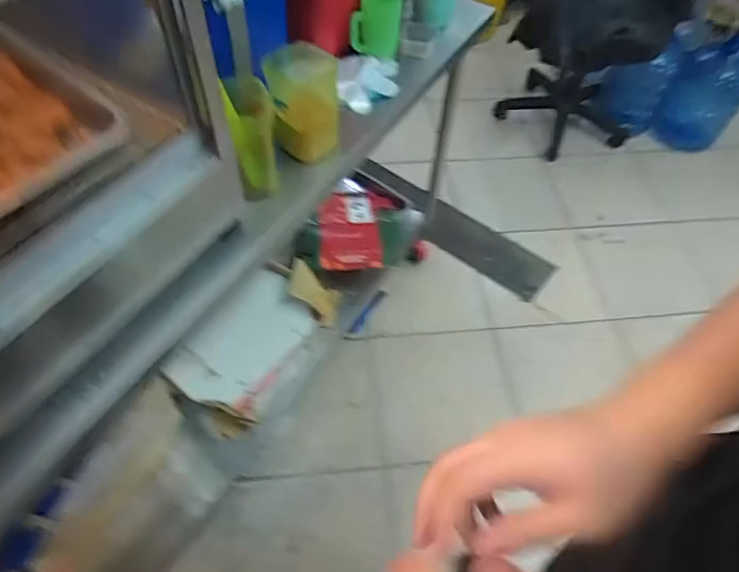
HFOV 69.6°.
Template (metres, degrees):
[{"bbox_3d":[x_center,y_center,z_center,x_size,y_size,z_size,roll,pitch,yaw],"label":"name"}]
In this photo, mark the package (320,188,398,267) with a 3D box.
[{"bbox_3d":[-0.036,-0.185,1.595,0.217,0.081,0.323,3,54,-1],"label":"package"}]

